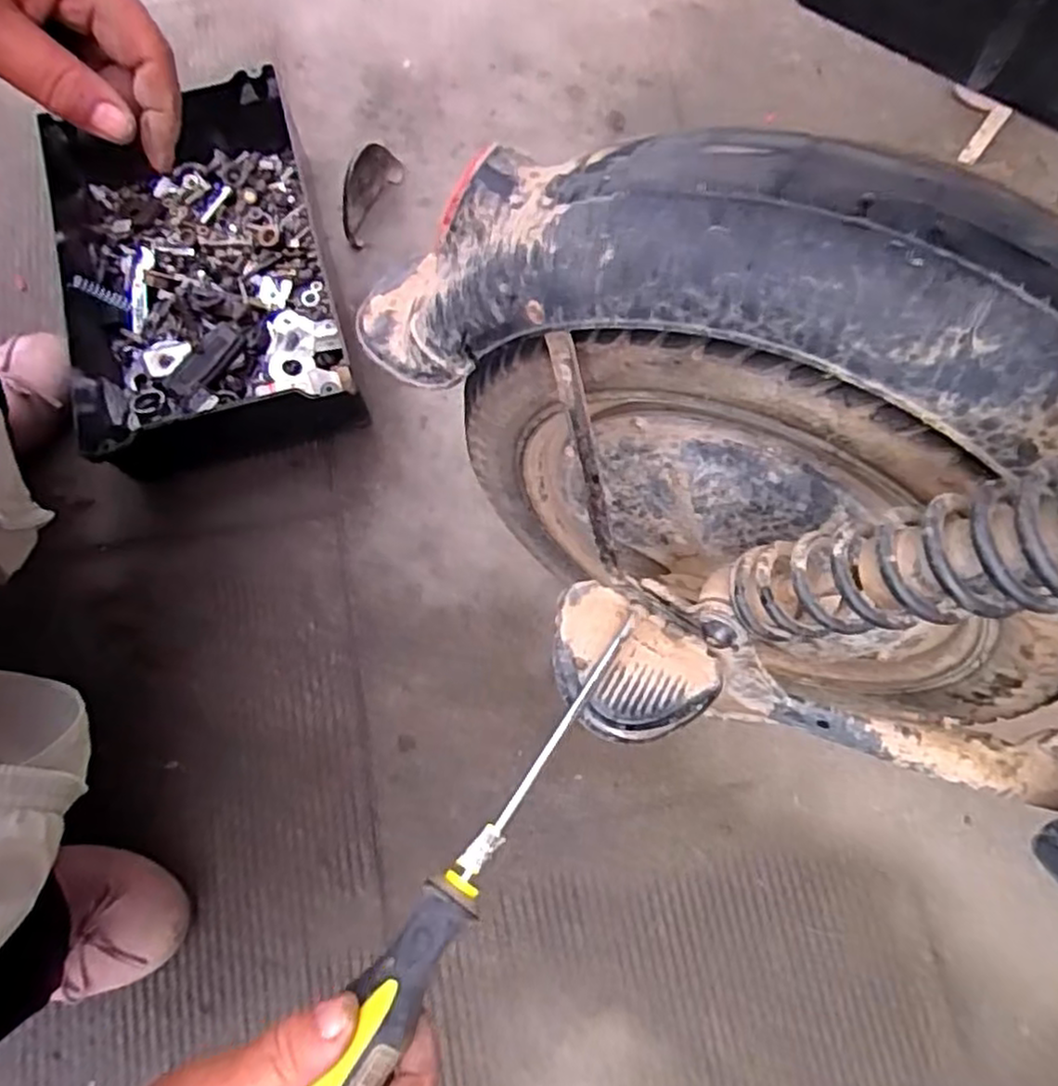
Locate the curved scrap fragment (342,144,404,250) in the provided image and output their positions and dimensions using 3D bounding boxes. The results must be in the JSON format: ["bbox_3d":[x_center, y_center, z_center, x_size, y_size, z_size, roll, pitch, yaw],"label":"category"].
[{"bbox_3d":[-0.152,-0.336,0.681,0.020,0.058,0.097,21,74,4],"label":"curved scrap fragment"}]

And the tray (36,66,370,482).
[{"bbox_3d":[-0.299,-0.232,0.639,0.232,0.075,0.331,-15,75,-6],"label":"tray"}]

